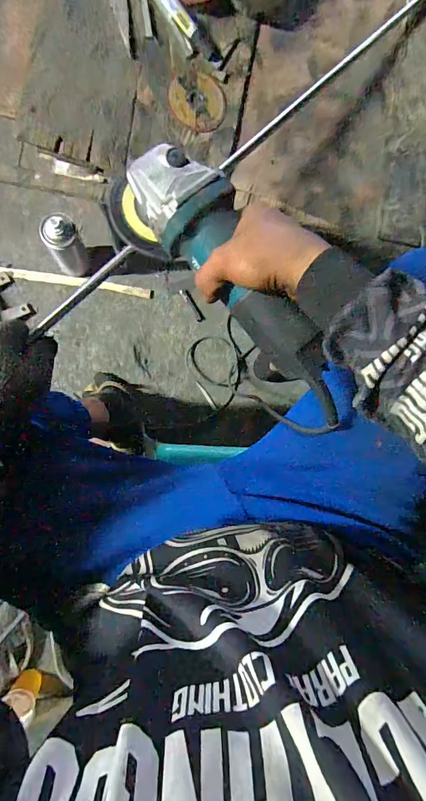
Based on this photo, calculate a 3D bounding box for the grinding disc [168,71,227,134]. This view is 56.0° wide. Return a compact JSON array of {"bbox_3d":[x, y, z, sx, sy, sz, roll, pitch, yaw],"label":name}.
[{"bbox_3d":[-0.018,-0.363,0.488,0.069,0.011,0.067,0,91,-9],"label":"grinding disc"}]

